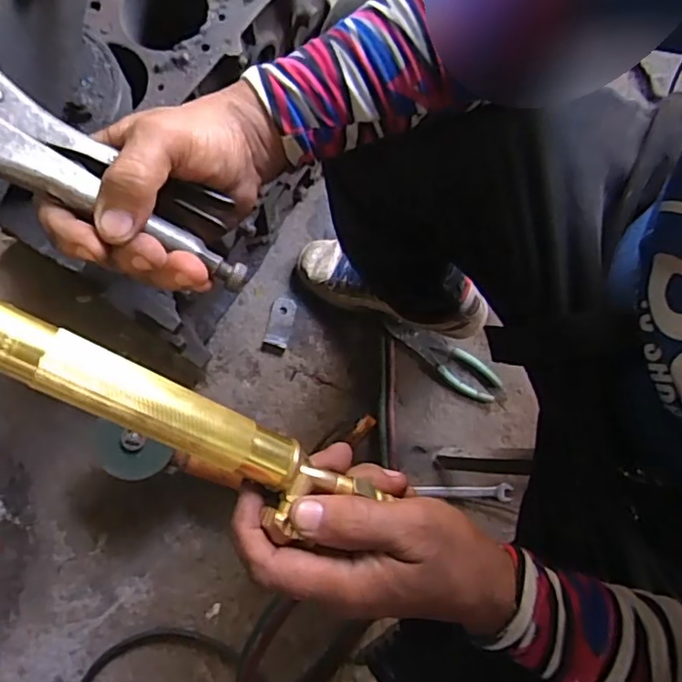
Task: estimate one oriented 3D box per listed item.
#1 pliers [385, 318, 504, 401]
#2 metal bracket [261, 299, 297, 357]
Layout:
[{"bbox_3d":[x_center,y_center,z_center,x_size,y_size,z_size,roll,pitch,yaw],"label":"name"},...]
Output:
[{"bbox_3d":[0.152,0.021,0.850,0.182,0.030,0.051,38,80,6],"label":"pliers"},{"bbox_3d":[-0.091,-0.022,0.863,0.036,0.006,0.085,13,79,1],"label":"metal bracket"}]

